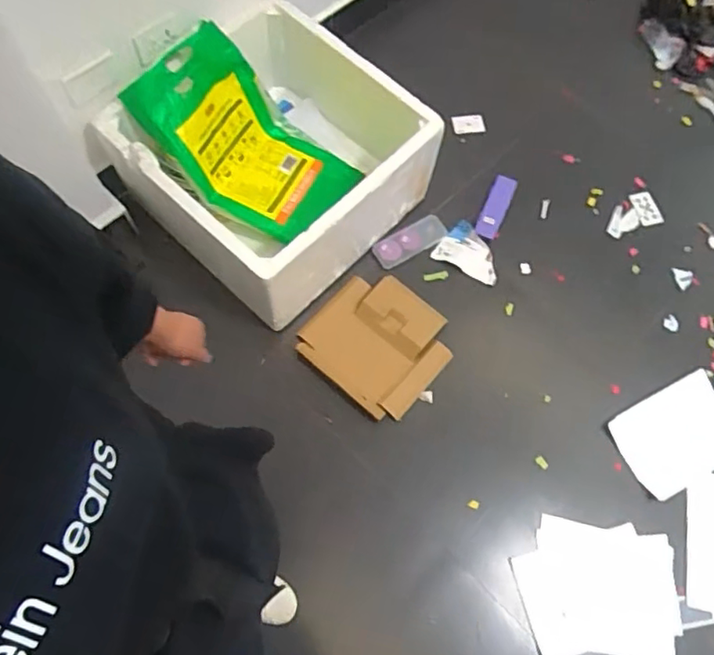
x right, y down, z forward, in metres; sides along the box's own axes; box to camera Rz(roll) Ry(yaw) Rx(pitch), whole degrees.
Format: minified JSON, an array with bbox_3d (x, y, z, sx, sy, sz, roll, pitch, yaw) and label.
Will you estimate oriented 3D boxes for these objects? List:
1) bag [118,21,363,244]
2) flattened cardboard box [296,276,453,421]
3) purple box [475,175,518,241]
[{"bbox_3d":[-0.248,-0.420,1.378,0.387,0.308,0.320,37,72,10],"label":"bag"},{"bbox_3d":[0.053,0.034,1.409,0.305,0.033,0.291,40,73,14],"label":"flattened cardboard box"},{"bbox_3d":[0.362,-0.313,1.556,0.056,0.032,0.181,23,70,9],"label":"purple box"}]

